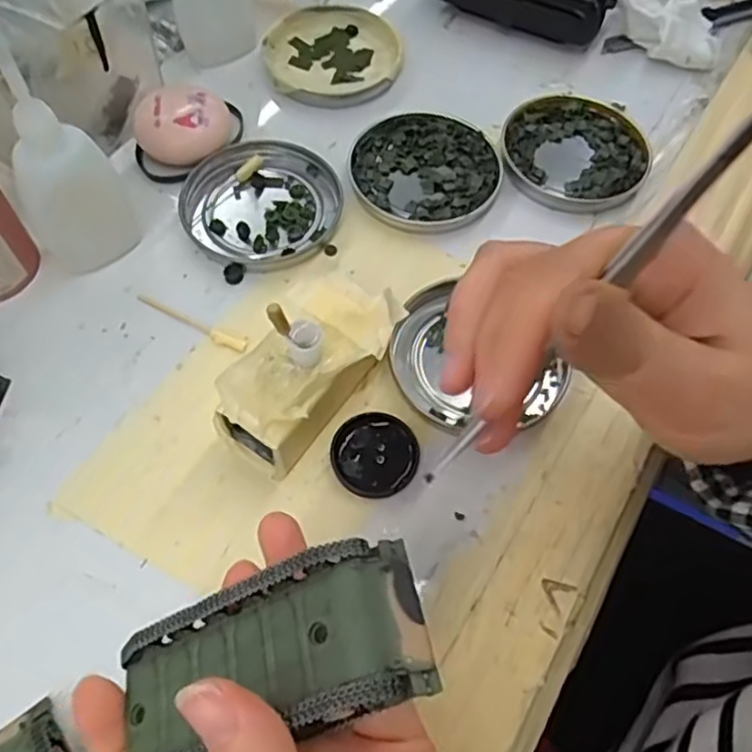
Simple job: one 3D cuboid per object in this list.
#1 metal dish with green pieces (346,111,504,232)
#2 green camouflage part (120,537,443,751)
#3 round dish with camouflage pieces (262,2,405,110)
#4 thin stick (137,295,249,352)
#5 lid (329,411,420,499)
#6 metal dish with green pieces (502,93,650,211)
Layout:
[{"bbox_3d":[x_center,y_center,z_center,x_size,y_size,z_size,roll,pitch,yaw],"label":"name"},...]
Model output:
[{"bbox_3d":[0.025,-0.109,0.354,0.077,0.009,0.074,1,62,-2],"label":"metal dish with green pieces"},{"bbox_3d":[-0.033,0.080,0.188,0.094,0.023,0.045,-24,62,16],"label":"green camouflage part"},{"bbox_3d":[-0.025,-0.190,0.397,0.078,0.012,0.079,1,62,-2],"label":"round dish with camouflage pieces"},{"bbox_3d":[-0.085,-0.025,0.309,0.061,0.004,0.006,27,64,12],"label":"thin stick"},{"bbox_3d":[-0.001,0.033,0.279,0.035,0.006,0.035,1,62,-2],"label":"lid"},{"bbox_3d":[0.108,-0.123,0.365,0.077,0.010,0.078,1,62,-2],"label":"metal dish with green pieces"}]

